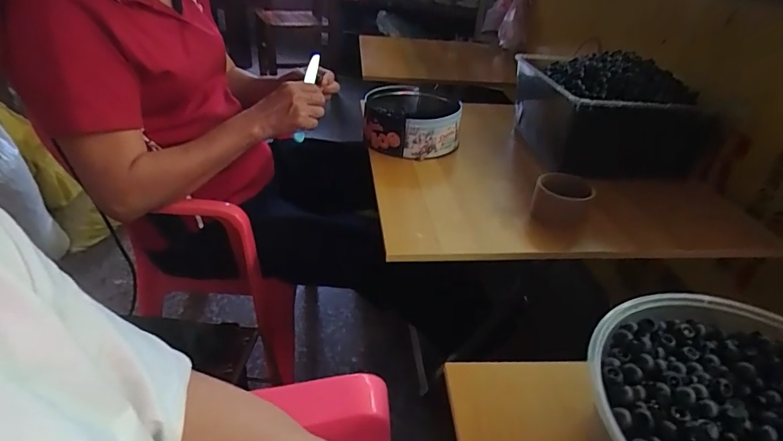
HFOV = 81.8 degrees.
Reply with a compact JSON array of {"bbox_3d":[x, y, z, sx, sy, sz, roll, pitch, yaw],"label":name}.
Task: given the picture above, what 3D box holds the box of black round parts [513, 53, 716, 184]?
[{"bbox_3d":[0.408,-0.212,0.861,0.262,0.184,0.287,3,33,-1],"label":"box of black round parts"}]

